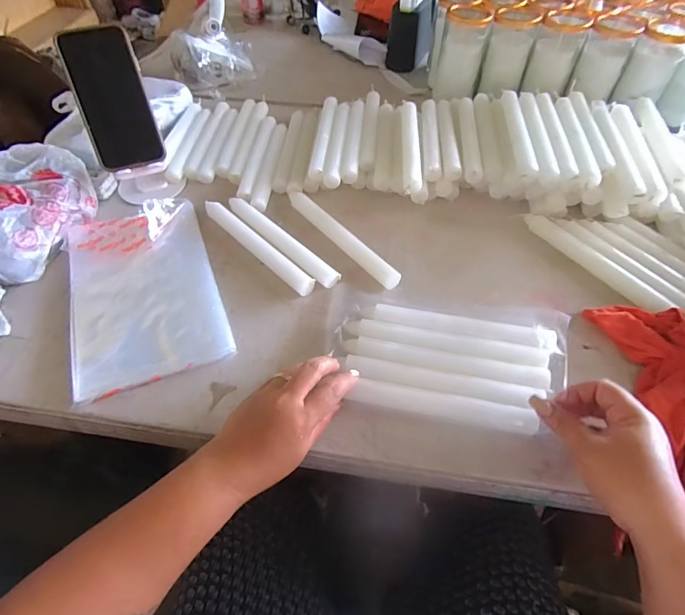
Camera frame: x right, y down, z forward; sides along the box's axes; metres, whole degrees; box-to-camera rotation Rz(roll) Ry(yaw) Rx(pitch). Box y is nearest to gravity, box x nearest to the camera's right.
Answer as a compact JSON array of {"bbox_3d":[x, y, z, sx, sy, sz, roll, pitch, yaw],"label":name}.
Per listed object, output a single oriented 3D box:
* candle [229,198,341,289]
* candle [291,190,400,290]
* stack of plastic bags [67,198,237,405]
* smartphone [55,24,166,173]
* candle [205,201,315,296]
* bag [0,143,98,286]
[{"bbox_3d":[-0.081,-0.086,0.514,0.025,0.016,0.196,-39,62,-23],"label":"candle"},{"bbox_3d":[-0.006,-0.092,0.518,0.023,0.019,0.203,-34,60,-20],"label":"candle"},{"bbox_3d":[-0.229,-0.028,0.474,0.154,0.016,0.251,-19,57,-11],"label":"stack of plastic bags"},{"bbox_3d":[-0.278,-0.251,0.506,0.079,0.156,0.016,-15,18,-10],"label":"smartphone"},{"bbox_3d":[-0.110,-0.082,0.512,0.023,0.016,0.206,-38,62,-22],"label":"candle"},{"bbox_3d":[-0.390,-0.117,0.497,0.114,0.073,0.174,3,55,4],"label":"bag"}]

